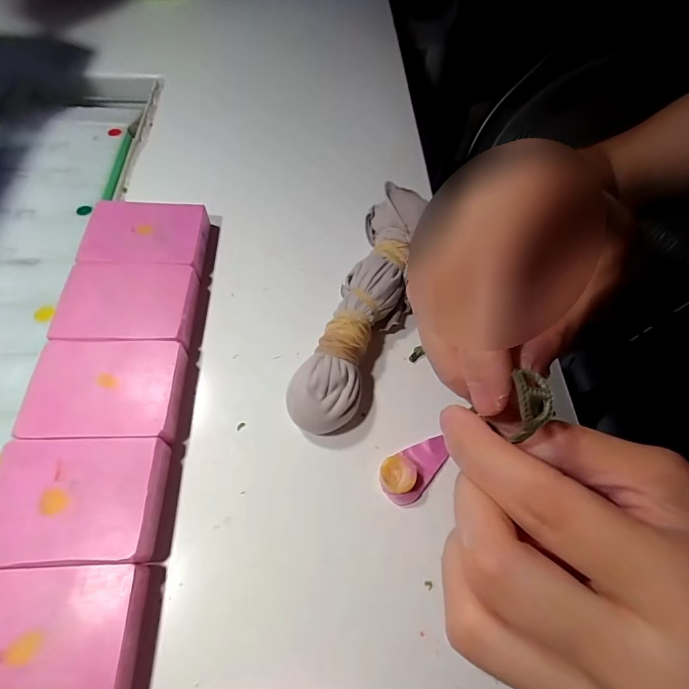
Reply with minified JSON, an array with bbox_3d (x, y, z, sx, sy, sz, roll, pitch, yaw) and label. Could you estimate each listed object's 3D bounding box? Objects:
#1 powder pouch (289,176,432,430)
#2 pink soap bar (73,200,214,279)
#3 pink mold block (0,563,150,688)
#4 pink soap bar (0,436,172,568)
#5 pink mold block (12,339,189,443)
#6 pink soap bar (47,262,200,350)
[{"bbox_3d":[0.015,-0.026,0.262,0.049,0.043,0.179,20,61,7],"label":"powder pouch"},{"bbox_3d":[-0.141,-0.077,0.288,0.079,0.013,0.057,2,60,-3],"label":"pink soap bar"},{"bbox_3d":[-0.129,0.128,0.172,0.079,0.014,0.057,-1,60,-5],"label":"pink mold block"},{"bbox_3d":[-0.132,0.077,0.201,0.079,0.015,0.057,0,60,-5],"label":"pink soap bar"},{"bbox_3d":[-0.134,0.026,0.231,0.081,0.013,0.058,1,60,-4],"label":"pink mold block"},{"bbox_3d":[-0.137,-0.026,0.260,0.080,0.012,0.059,3,60,-3],"label":"pink soap bar"}]

